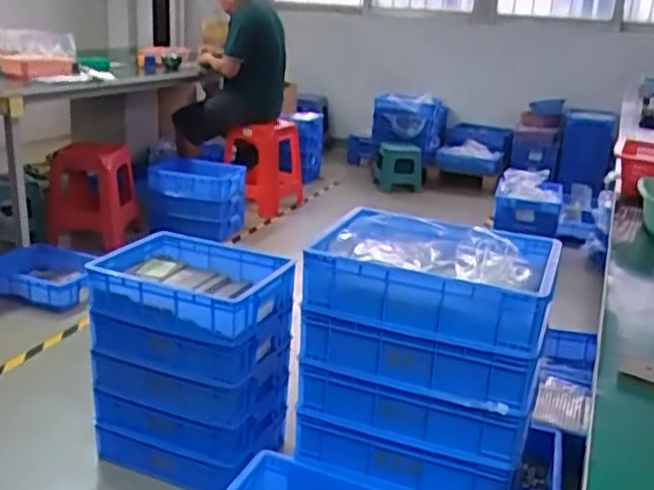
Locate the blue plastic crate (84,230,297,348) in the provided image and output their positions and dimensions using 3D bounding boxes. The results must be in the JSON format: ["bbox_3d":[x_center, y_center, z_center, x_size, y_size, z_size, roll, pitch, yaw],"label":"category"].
[{"bbox_3d":[-0.325,0.092,1.637,0.457,0.113,0.288,10,20,18],"label":"blue plastic crate"}]

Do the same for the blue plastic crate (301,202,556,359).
[{"bbox_3d":[0.190,0.050,1.245,0.395,0.124,0.284,11,20,19],"label":"blue plastic crate"}]

